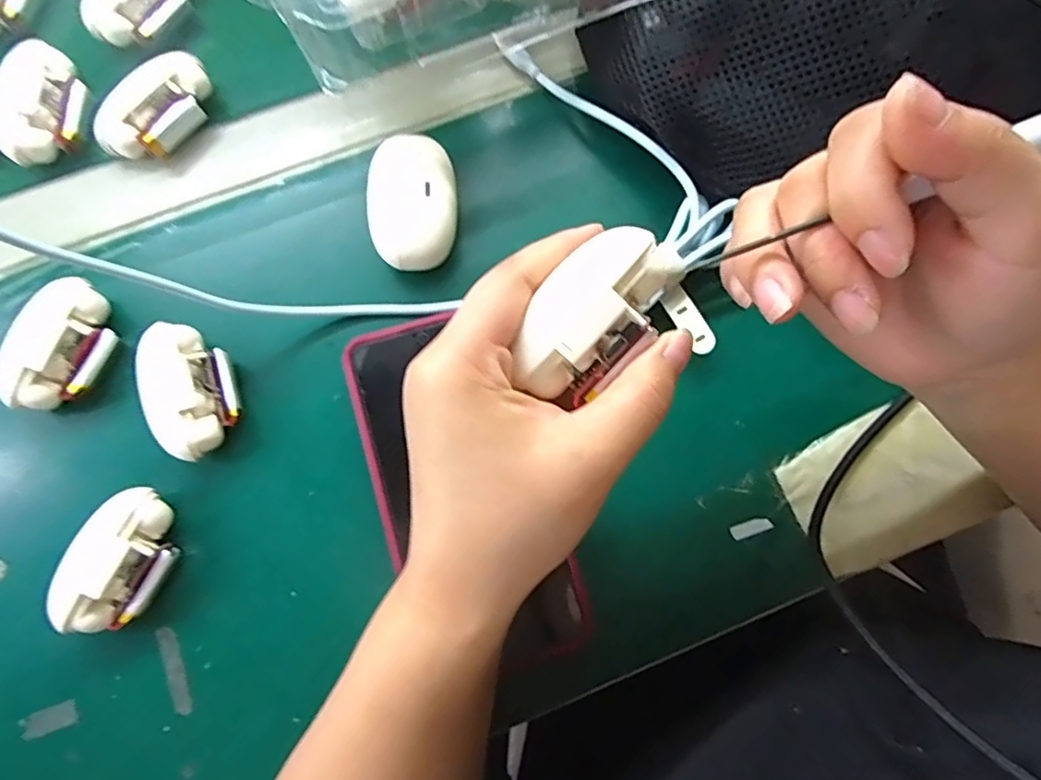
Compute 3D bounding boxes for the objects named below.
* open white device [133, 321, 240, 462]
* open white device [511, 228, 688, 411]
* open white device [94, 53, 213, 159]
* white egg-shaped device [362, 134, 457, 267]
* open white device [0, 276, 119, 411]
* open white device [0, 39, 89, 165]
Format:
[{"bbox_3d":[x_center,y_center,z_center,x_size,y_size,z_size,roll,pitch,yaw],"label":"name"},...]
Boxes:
[{"bbox_3d":[-0.157,0.000,0.294,0.037,0.028,0.065,-15,79,-4],"label":"open white device"},{"bbox_3d":[0.025,-0.025,0.202,0.061,0.023,0.036,-41,82,-9],"label":"open white device"},{"bbox_3d":[-0.191,-0.147,0.325,0.038,0.024,0.064,36,80,6],"label":"open white device"},{"bbox_3d":[-0.055,-0.093,0.311,0.043,0.027,0.065,-3,78,-2],"label":"white egg-shaped device"},{"bbox_3d":[-0.219,-0.021,0.295,0.039,0.027,0.063,12,78,1],"label":"open white device"},{"bbox_3d":[-0.253,-0.152,0.323,0.038,0.025,0.063,-2,78,-2],"label":"open white device"}]

